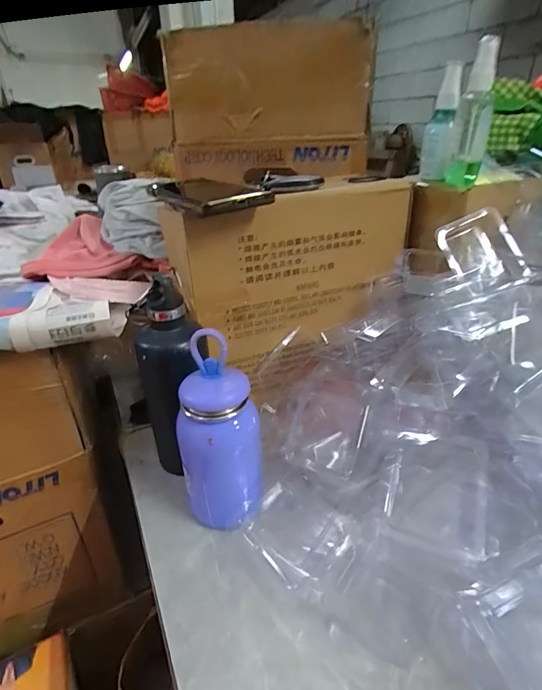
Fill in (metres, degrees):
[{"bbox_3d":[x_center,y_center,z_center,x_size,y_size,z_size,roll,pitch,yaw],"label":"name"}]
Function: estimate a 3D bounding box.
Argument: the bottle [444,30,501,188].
[{"bbox_3d":[0.221,-0.249,0.440,0.034,0.129,0.040,12,32,22],"label":"bottle"}]

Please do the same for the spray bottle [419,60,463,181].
[{"bbox_3d":[0.196,-0.255,0.473,0.031,0.119,0.026,7,31,15],"label":"spray bottle"}]

